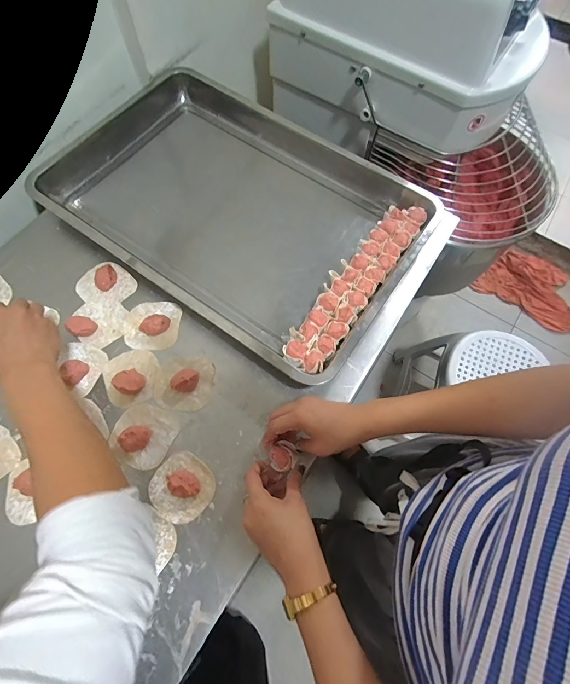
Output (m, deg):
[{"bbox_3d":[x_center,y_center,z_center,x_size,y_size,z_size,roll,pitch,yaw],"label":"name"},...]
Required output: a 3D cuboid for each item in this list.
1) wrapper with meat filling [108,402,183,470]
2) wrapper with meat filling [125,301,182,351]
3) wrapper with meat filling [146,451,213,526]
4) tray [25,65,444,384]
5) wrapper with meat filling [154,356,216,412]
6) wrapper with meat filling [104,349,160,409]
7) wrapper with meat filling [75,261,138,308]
[{"bbox_3d":[-0.189,0.118,0.453,0.079,0.023,0.080,26,69,8],"label":"wrapper with meat filling"},{"bbox_3d":[-0.201,-0.029,0.517,0.080,0.019,0.075,1,68,-2],"label":"wrapper with meat filling"},{"bbox_3d":[-0.131,0.181,0.431,0.076,0.024,0.075,1,68,-2],"label":"wrapper with meat filling"},{"bbox_3d":[-0.097,-0.239,0.588,0.625,0.052,0.393,33,70,11],"label":"tray"},{"bbox_3d":[-0.142,0.054,0.481,0.079,0.025,0.075,1,68,-2],"label":"wrapper with meat filling"},{"bbox_3d":[-0.216,0.046,0.484,0.072,0.018,0.077,1,68,-2],"label":"wrapper with meat filling"},{"bbox_3d":[-0.282,-0.092,0.538,0.078,0.017,0.076,41,72,14],"label":"wrapper with meat filling"}]

